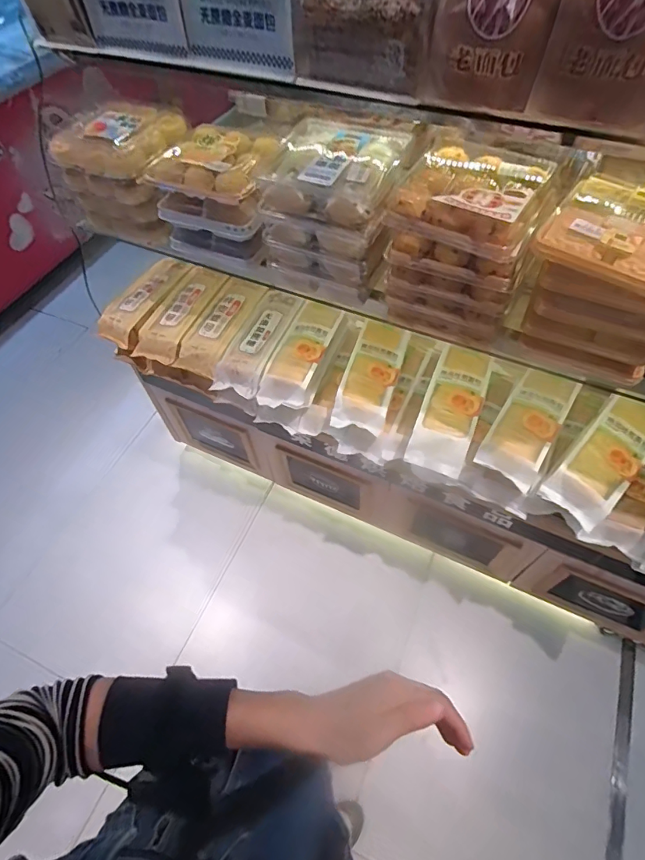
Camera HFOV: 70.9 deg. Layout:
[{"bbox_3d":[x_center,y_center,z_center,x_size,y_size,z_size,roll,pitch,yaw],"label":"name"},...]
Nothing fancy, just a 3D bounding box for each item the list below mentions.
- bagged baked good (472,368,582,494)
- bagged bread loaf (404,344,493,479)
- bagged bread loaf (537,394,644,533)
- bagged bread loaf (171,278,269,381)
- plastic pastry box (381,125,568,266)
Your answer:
[{"bbox_3d":[0.415,-0.004,0.926,0.118,0.063,0.243,30,61,21],"label":"bagged baked good"},{"bbox_3d":[0.275,-0.048,0.968,0.112,0.072,0.282,18,58,14],"label":"bagged bread loaf"},{"bbox_3d":[0.564,0.047,0.898,0.121,0.061,0.309,38,65,24],"label":"bagged bread loaf"},{"bbox_3d":[-0.245,-0.256,1.116,0.112,0.064,0.296,19,58,15],"label":"bagged bread loaf"},{"bbox_3d":[0.216,-0.344,0.654,0.197,0.066,0.186,26,60,19],"label":"plastic pastry box"}]

